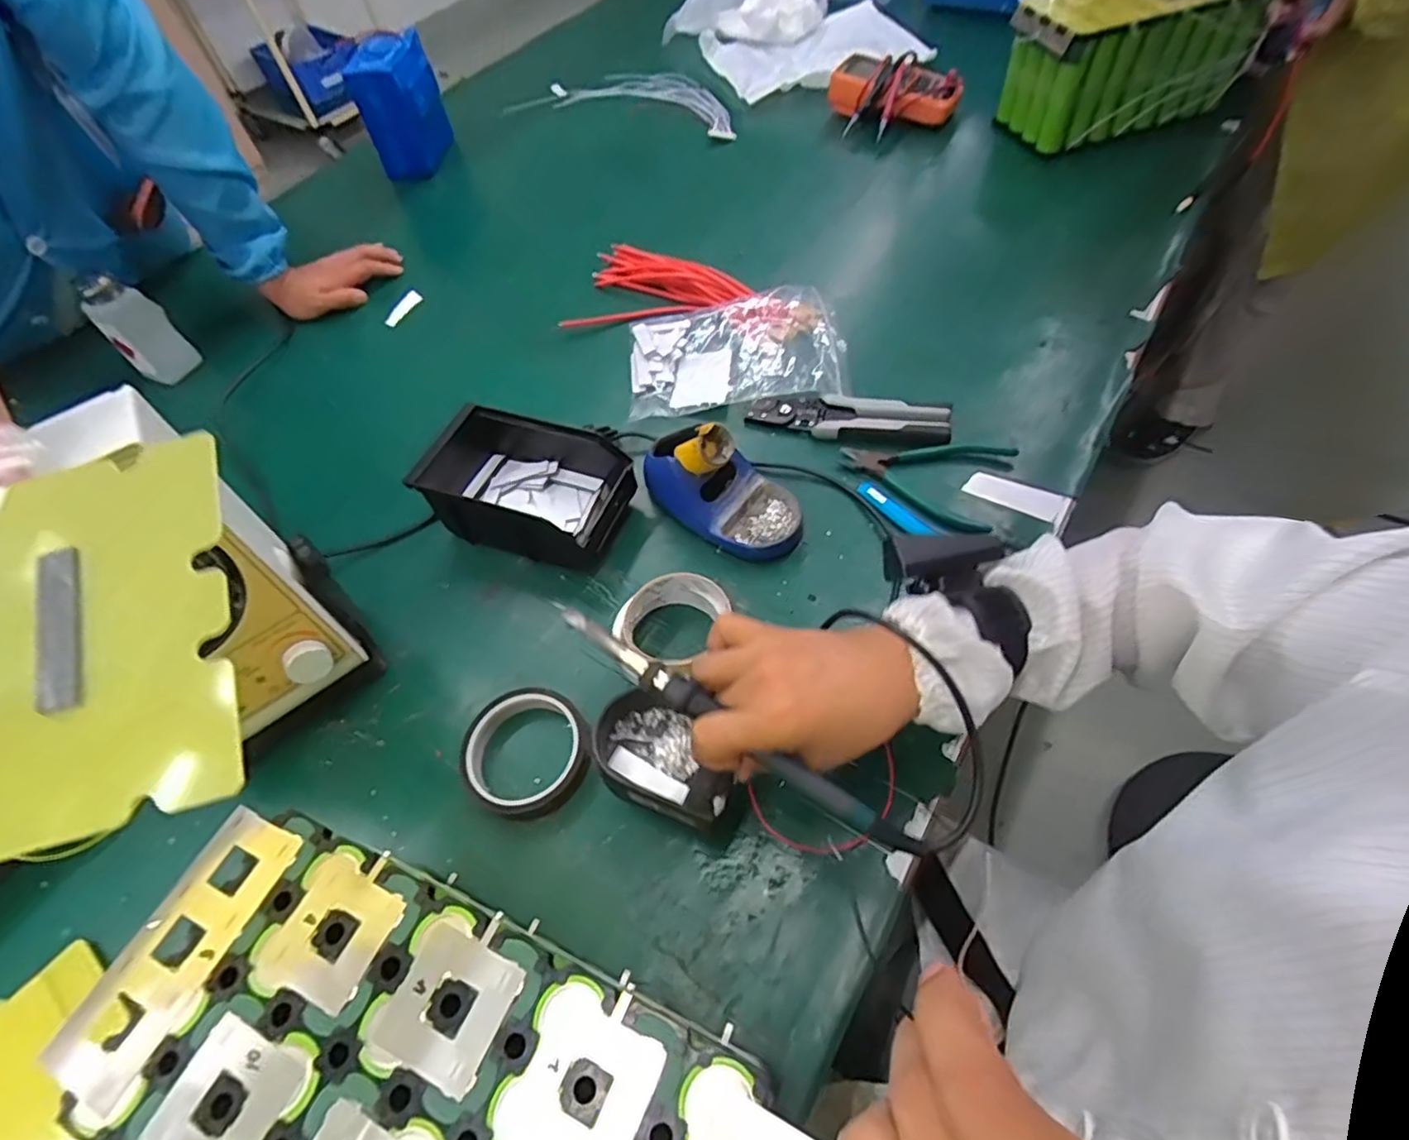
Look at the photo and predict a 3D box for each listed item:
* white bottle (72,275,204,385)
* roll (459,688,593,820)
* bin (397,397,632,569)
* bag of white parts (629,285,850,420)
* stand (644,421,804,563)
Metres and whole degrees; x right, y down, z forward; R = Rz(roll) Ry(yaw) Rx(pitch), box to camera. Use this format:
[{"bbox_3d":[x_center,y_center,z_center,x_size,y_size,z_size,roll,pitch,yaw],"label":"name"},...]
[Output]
[{"bbox_3d":[-0.650,-0.274,0.760,0.048,0.127,0.065,34,66,25],"label":"white bottle"},{"bbox_3d":[-0.131,0.134,0.487,0.092,0.021,0.088,-3,56,4],"label":"roll"},{"bbox_3d":[-0.162,-0.080,0.608,0.188,0.071,0.118,16,60,16],"label":"bin"},{"bbox_3d":[0.033,-0.242,0.715,0.224,0.032,0.167,-5,56,3],"label":"bag of white parts"},{"bbox_3d":[0.015,-0.078,0.577,0.154,0.081,0.080,25,63,21],"label":"stand"}]

